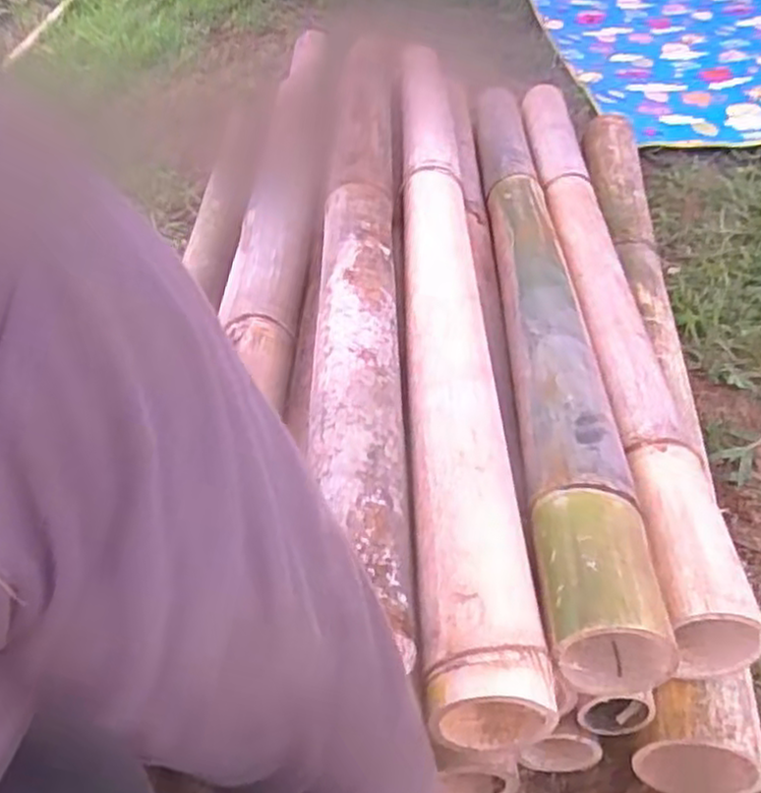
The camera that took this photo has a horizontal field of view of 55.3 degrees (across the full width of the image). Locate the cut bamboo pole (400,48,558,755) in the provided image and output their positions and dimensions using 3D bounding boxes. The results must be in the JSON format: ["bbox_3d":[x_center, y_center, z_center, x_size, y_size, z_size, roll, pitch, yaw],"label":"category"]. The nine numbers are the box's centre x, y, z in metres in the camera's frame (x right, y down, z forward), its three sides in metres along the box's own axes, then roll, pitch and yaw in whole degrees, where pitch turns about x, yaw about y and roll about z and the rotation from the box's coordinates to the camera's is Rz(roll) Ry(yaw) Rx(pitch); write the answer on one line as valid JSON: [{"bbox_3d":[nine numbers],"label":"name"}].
[{"bbox_3d":[0.063,-0.147,0.787,0.075,0.071,1.004,0,43,1],"label":"cut bamboo pole"}]

